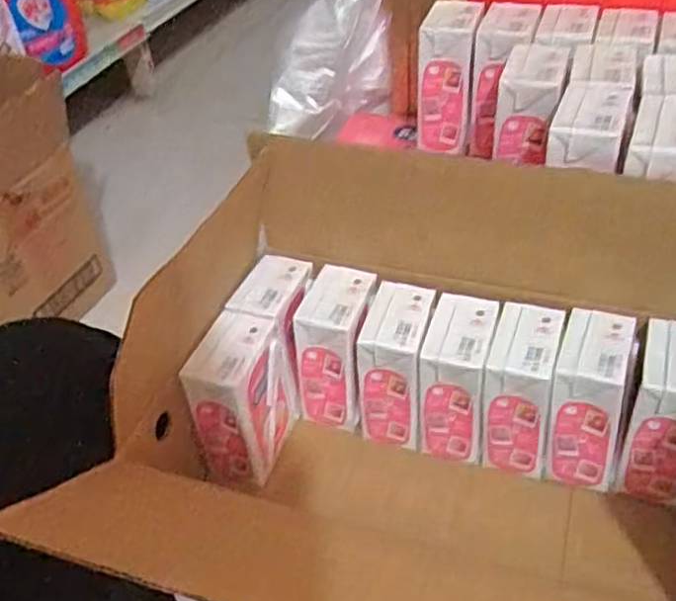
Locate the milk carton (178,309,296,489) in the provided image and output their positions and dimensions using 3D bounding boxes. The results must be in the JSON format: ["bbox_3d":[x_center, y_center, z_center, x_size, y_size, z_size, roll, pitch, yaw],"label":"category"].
[{"bbox_3d":[-0.069,0.070,0.504,0.049,0.104,0.074,10,44,16],"label":"milk carton"}]

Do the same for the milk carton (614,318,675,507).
[{"bbox_3d":[0.214,0.071,0.470,0.043,0.105,0.066,14,45,20],"label":"milk carton"}]

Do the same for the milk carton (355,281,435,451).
[{"bbox_3d":[0.040,0.047,0.526,0.046,0.101,0.065,9,44,15],"label":"milk carton"}]

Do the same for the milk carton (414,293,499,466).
[{"bbox_3d":[0.084,0.056,0.514,0.044,0.101,0.063,9,44,15],"label":"milk carton"}]

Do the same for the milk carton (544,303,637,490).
[{"bbox_3d":[0.169,0.068,0.487,0.047,0.105,0.063,14,45,20],"label":"milk carton"}]

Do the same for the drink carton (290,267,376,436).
[{"bbox_3d":[0.000,0.036,0.539,0.044,0.101,0.069,12,44,18],"label":"drink carton"}]

